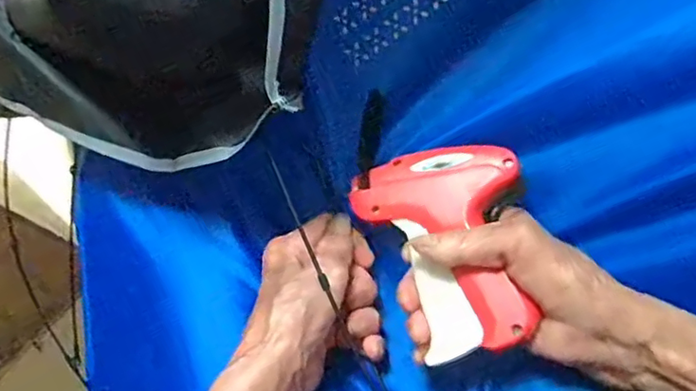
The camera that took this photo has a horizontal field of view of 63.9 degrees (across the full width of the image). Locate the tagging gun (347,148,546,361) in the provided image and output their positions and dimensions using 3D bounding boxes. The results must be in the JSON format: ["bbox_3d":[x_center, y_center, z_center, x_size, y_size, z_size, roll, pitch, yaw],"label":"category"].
[{"bbox_3d":[0.057,0.030,0.325,0.093,0.028,0.114,-10,70,17],"label":"tagging gun"}]

